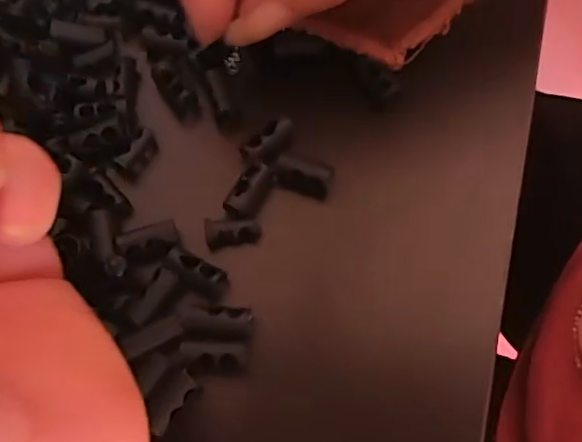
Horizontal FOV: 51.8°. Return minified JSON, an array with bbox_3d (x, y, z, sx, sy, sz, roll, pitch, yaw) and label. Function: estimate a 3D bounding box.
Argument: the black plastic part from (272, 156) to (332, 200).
[{"bbox_3d":[0.004,-0.014,0.196,0.018,0.009,0.010,16,69,7],"label":"black plastic part"}]

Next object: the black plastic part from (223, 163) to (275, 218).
[{"bbox_3d":[-0.013,-0.010,0.191,0.010,0.005,0.018,28,71,11],"label":"black plastic part"}]

